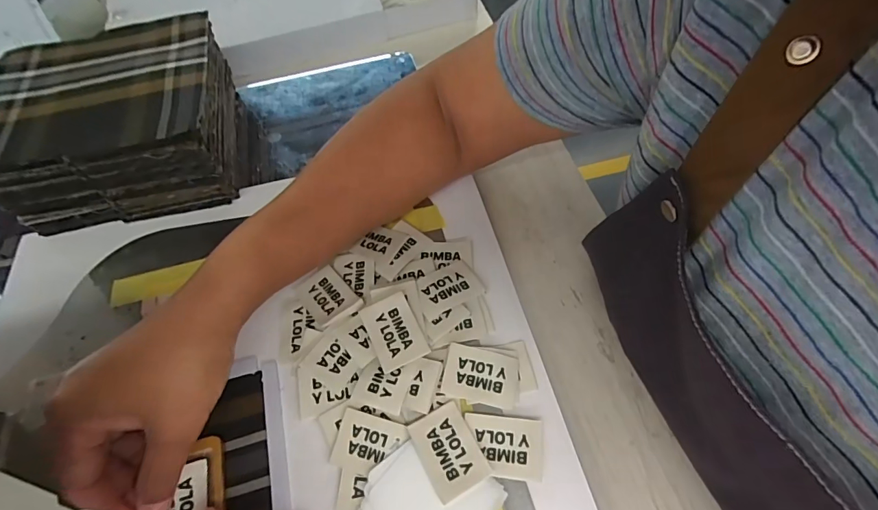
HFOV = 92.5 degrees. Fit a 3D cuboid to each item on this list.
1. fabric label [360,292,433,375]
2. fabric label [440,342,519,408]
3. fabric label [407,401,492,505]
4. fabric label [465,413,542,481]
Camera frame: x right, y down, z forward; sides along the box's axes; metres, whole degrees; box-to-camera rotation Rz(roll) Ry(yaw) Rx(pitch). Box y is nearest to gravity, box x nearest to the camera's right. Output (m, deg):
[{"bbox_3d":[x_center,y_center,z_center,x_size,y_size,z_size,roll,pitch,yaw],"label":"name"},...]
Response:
[{"bbox_3d":[-0.031,0.052,0.290,0.034,0.004,0.049,-26,60,-7],"label":"fabric label"},{"bbox_3d":[0.029,0.080,0.281,0.049,0.004,0.035,9,67,7],"label":"fabric label"},{"bbox_3d":[0.006,0.119,0.257,0.033,0.004,0.049,-24,56,-15],"label":"fabric label"},{"bbox_3d":[0.040,0.118,0.259,0.045,0.004,0.034,3,64,6],"label":"fabric label"}]

